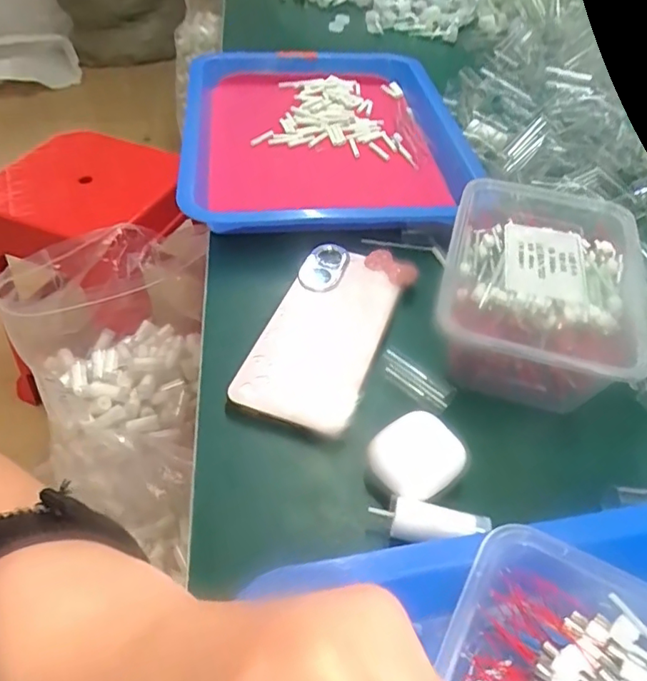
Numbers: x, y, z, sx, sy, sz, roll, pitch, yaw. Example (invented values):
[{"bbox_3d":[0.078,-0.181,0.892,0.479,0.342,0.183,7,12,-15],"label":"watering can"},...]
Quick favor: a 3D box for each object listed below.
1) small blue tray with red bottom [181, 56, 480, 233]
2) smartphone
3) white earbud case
[{"bbox_3d":[-0.008,-0.214,0.550,0.248,0.040,0.350,-5,48,-5],"label":"small blue tray with red bottom"},{"bbox_3d":[0.004,-0.012,0.378,0.073,0.014,0.165,17,50,15],"label":"smartphone"},{"bbox_3d":[0.051,0.065,0.305,0.049,0.016,0.041,-31,55,-25],"label":"white earbud case"}]

